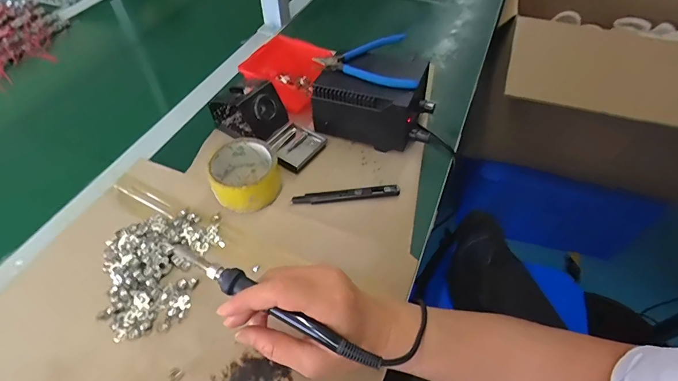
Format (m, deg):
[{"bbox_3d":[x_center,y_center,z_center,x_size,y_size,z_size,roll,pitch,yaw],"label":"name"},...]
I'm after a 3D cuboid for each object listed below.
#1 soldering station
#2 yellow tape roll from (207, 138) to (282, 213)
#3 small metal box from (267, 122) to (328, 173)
[{"bbox_3d":[0.057,-0.135,0.535,0.159,0.106,0.121,20,54,13],"label":"soldering station"},{"bbox_3d":[-0.118,-0.020,0.466,0.083,0.046,0.083,1,52,-2],"label":"yellow tape roll"},{"bbox_3d":[-0.064,-0.064,0.521,0.066,0.015,0.076,31,57,20],"label":"small metal box"}]

